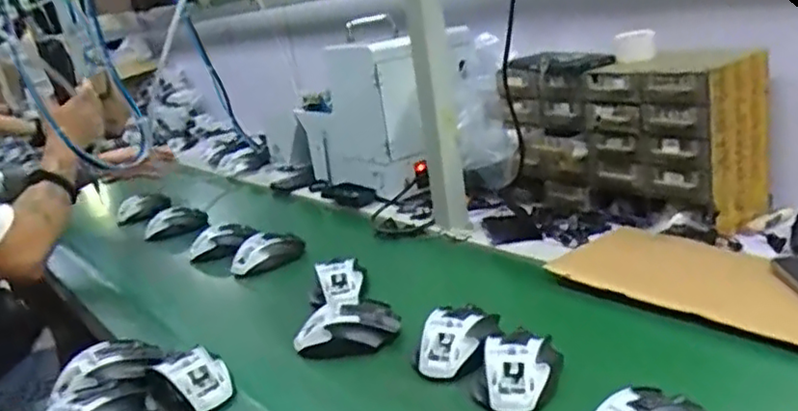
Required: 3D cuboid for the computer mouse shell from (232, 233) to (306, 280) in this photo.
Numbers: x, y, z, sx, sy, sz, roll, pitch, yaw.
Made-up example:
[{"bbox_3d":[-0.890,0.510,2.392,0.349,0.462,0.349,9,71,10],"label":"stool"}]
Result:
[{"bbox_3d":[-0.200,0.073,1.008,0.114,0.054,0.051,-12,19,-11],"label":"computer mouse shell"}]

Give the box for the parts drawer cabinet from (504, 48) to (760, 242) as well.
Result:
[{"bbox_3d":[0.306,-0.094,0.926,0.128,0.212,0.340,-24,24,-39],"label":"parts drawer cabinet"}]

